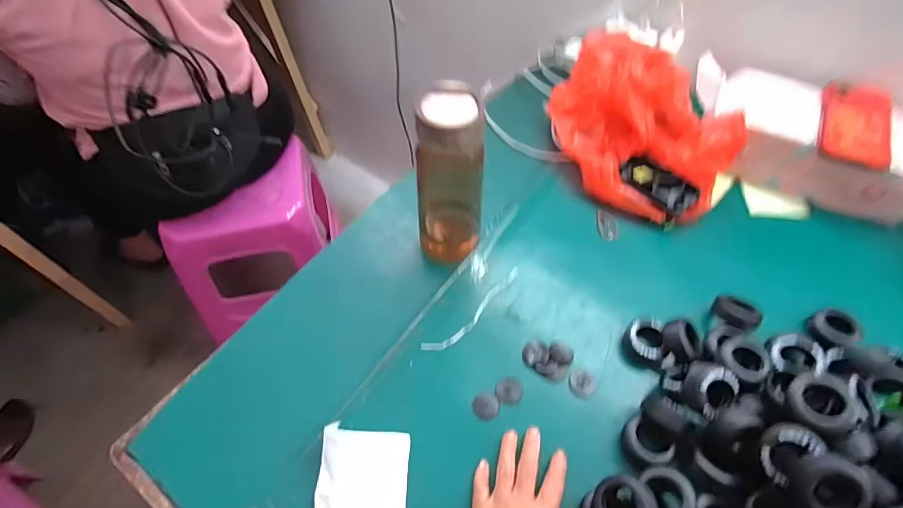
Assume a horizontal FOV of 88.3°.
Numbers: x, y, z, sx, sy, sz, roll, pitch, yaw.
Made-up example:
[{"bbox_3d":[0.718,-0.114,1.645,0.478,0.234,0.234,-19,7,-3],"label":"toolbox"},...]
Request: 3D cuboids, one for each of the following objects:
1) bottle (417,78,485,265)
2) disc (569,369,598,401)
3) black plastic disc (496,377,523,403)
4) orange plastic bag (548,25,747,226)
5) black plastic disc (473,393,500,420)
[{"bbox_3d":[-0.002,-0.075,0.521,0.072,0.220,0.060,-6,53,-3],"label":"bottle"},{"bbox_3d":[0.141,0.139,0.497,0.029,0.004,0.030,-1,53,1],"label":"disc"},{"bbox_3d":[0.062,0.144,0.491,0.026,0.004,0.027,-1,53,1],"label":"black plastic disc"},{"bbox_3d":[0.265,-0.189,0.658,0.199,0.113,0.285,-14,54,-9],"label":"orange plastic bag"},{"bbox_3d":[0.036,0.157,0.481,0.027,0.005,0.027,-1,53,1],"label":"black plastic disc"}]

